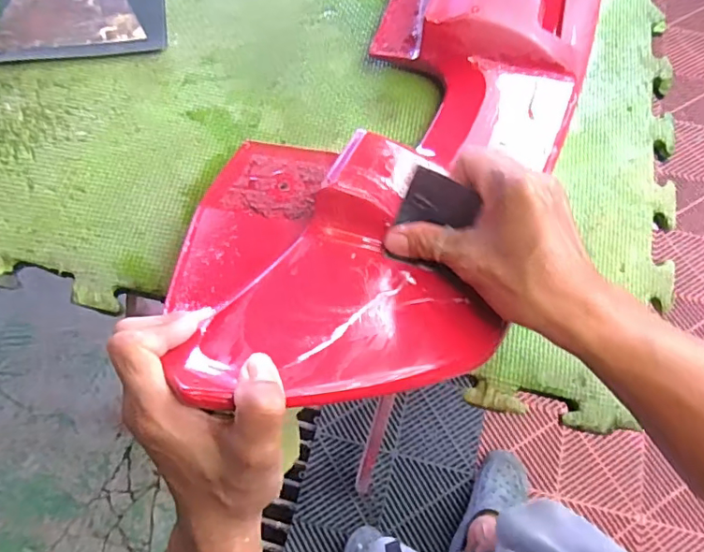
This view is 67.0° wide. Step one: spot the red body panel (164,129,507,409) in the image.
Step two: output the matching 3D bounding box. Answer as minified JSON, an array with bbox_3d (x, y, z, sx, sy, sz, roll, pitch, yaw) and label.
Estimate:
[{"bbox_3d":[-0.029,-0.025,0.365,0.197,0.080,0.233,-14,56,-16],"label":"red body panel"}]

